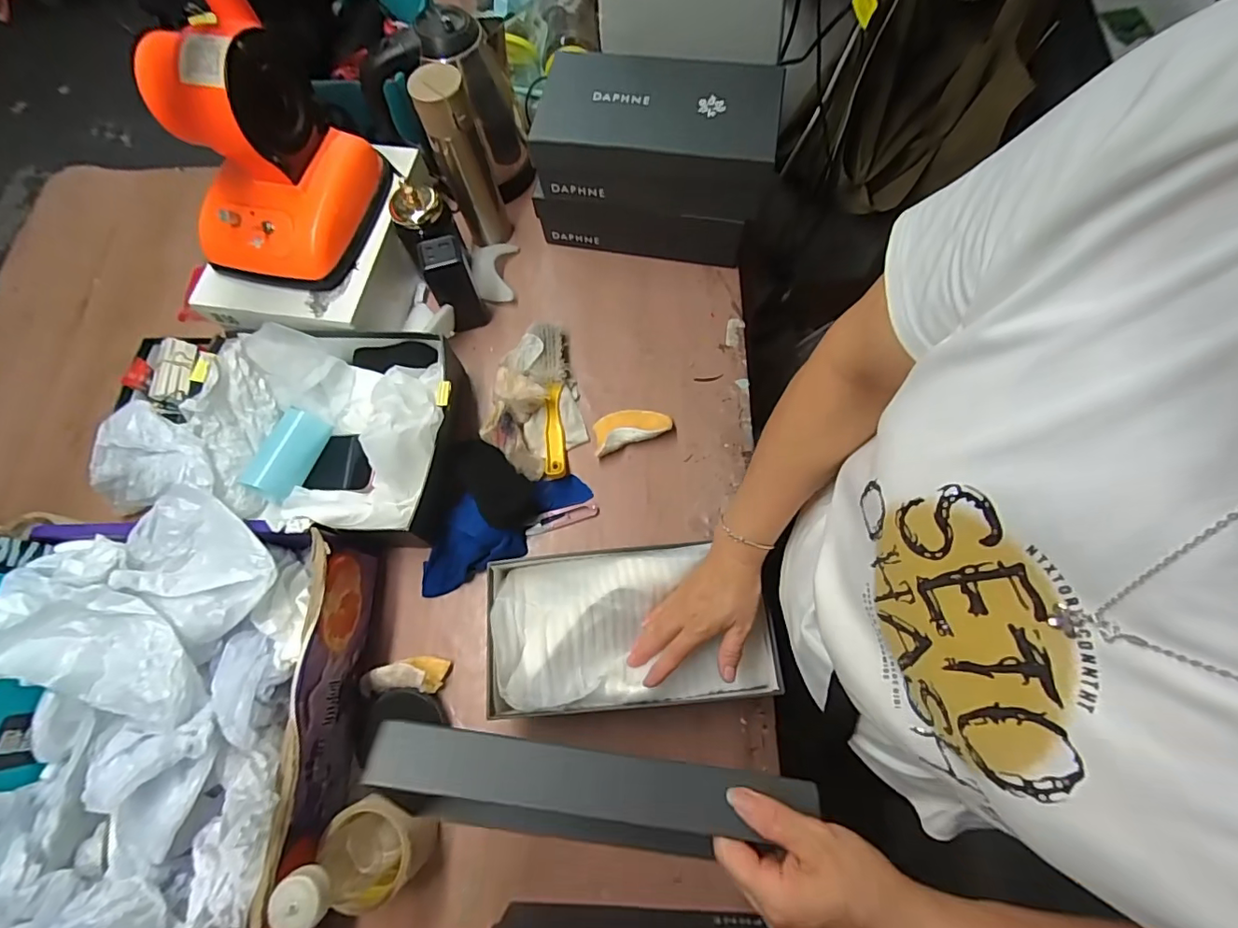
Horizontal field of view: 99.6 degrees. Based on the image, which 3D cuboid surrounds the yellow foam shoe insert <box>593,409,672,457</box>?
[{"bbox_3d":[0.014,-0.052,0.694,0.104,0.022,0.055,-20,71,-5],"label":"yellow foam shoe insert"}]

